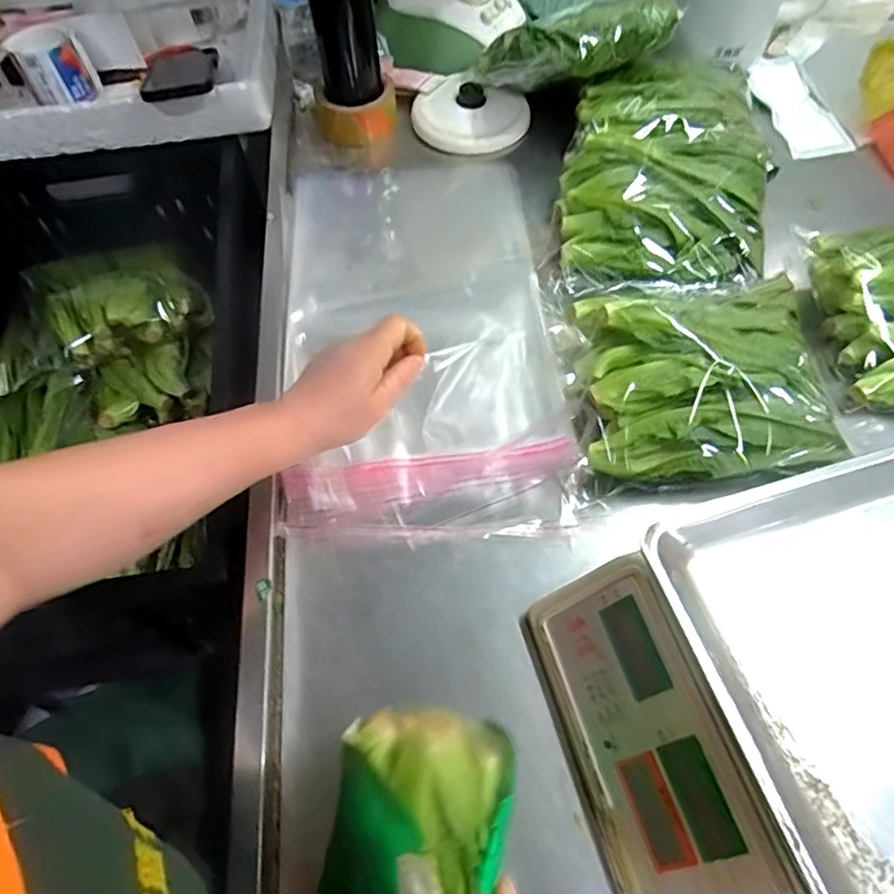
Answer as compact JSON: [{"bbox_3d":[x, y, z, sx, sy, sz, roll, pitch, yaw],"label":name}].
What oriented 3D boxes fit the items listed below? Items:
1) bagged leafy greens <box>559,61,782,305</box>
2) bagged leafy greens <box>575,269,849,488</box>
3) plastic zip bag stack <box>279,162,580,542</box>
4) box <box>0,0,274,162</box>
[{"bbox_3d":[0.231,-0.297,0.657,0.204,0.071,0.367,11,61,10],"label":"bagged leafy greens"},{"bbox_3d":[0.209,-0.061,0.514,0.194,0.076,0.186,-4,59,1],"label":"bagged leafy greens"},{"bbox_3d":[-0.030,-0.129,0.603,0.248,0.026,0.475,-6,59,0],"label":"plastic zip bag stack"},{"bbox_3d":[-0.490,-0.542,0.835,0.523,0.093,0.386,-4,59,1],"label":"box"}]

